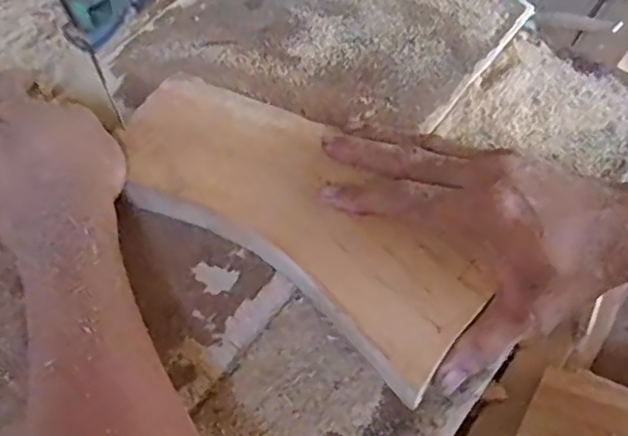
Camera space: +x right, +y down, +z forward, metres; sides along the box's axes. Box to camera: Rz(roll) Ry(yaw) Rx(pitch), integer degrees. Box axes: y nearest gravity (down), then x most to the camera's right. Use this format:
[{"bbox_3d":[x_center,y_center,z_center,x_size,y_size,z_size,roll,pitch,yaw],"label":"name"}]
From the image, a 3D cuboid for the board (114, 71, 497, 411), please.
[{"bbox_3d":[-0.015,-0.004,0.382,0.248,0.027,0.100,38,66,25],"label":"board"}]

